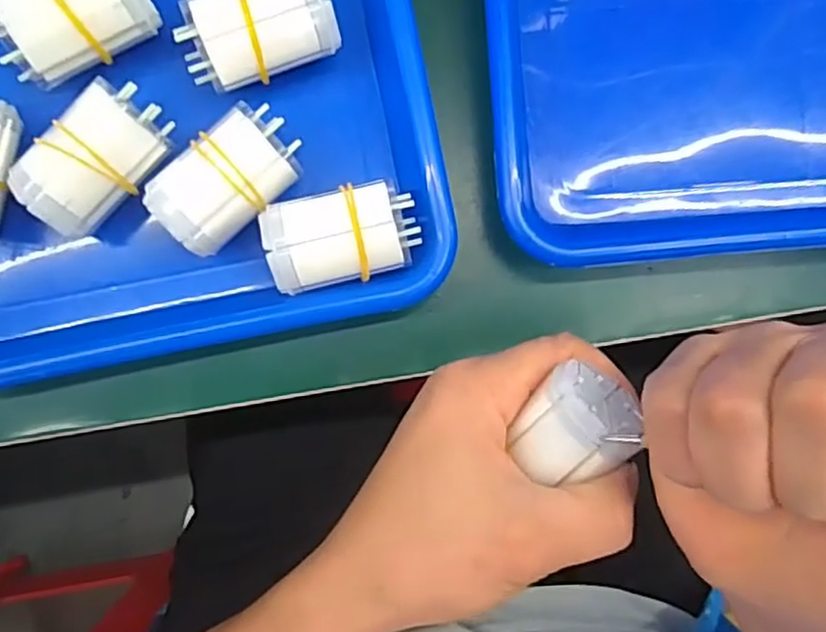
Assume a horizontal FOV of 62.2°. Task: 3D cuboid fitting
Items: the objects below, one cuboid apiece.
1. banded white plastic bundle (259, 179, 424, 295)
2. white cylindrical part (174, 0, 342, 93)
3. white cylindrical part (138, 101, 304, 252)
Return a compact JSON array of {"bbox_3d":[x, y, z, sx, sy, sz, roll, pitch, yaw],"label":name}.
[{"bbox_3d":[-0.030,-0.034,0.297,0.063,0.043,0.038,-17,90,-5],"label":"banded white plastic bundle"},{"bbox_3d":[-0.065,-0.120,0.292,0.063,0.036,0.035,-24,90,-5],"label":"white cylindrical part"},{"bbox_3d":[-0.078,-0.056,0.292,0.037,0.037,0.063,41,85,-3],"label":"white cylindrical part"}]

